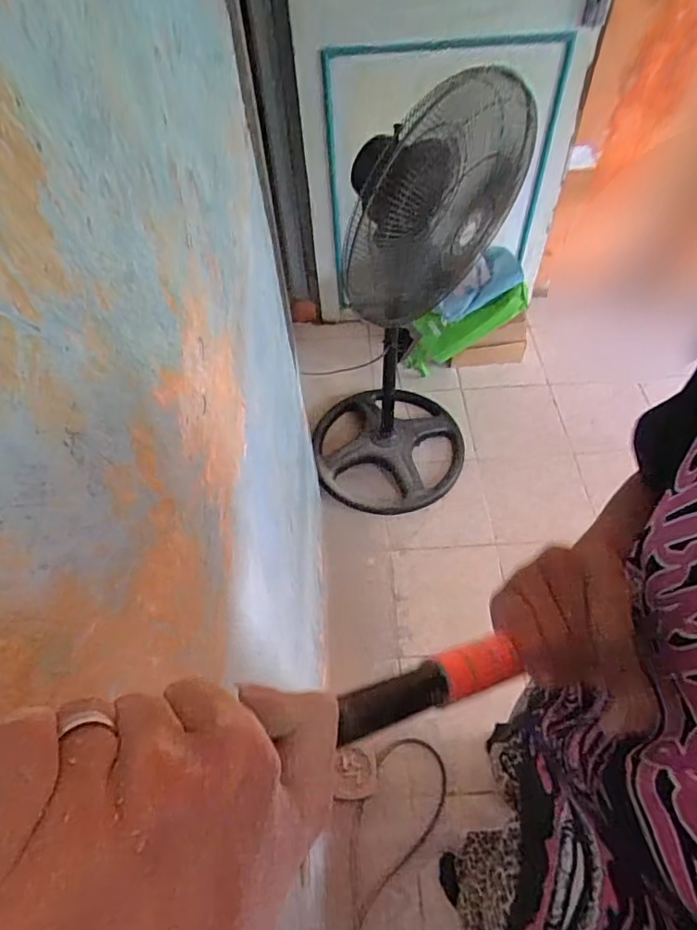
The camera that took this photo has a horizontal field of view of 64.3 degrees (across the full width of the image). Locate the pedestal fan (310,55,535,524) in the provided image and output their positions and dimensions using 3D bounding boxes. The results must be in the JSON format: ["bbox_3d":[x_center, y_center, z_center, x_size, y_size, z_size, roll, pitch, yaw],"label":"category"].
[{"bbox_3d":[0.118,-0.356,1.361,0.454,1.064,0.448,9,55,10],"label":"pedestal fan"}]

